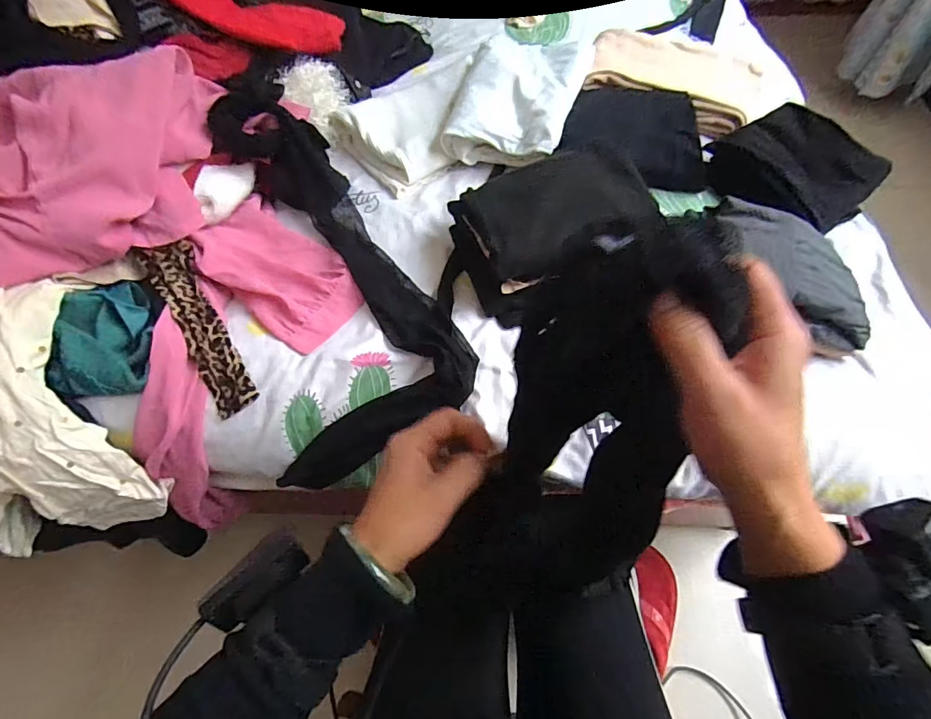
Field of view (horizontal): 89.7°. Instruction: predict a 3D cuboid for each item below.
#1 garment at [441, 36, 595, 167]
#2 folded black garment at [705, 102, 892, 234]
[{"bbox_3d":[0.069,-0.357,0.638,0.163,0.056,0.206,17,63,13],"label":"garment"},{"bbox_3d":[0.389,-0.230,0.563,0.133,0.055,0.167,-34,64,-15],"label":"folded black garment"}]

